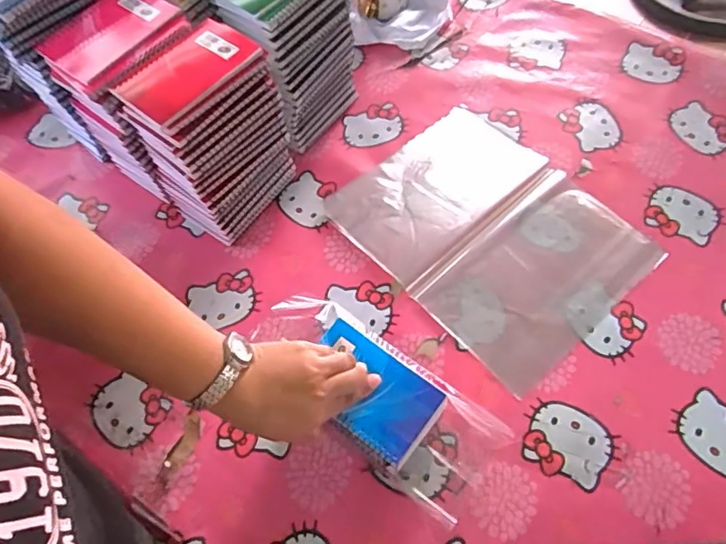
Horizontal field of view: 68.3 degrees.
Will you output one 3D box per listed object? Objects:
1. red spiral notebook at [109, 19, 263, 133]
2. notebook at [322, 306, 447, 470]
[{"bbox_3d":[-0.175,-0.201,0.538,0.084,0.010,0.131,37,70,20],"label":"red spiral notebook"},{"bbox_3d":[0.005,0.109,0.515,0.143,0.017,0.089,37,70,21],"label":"notebook"}]

